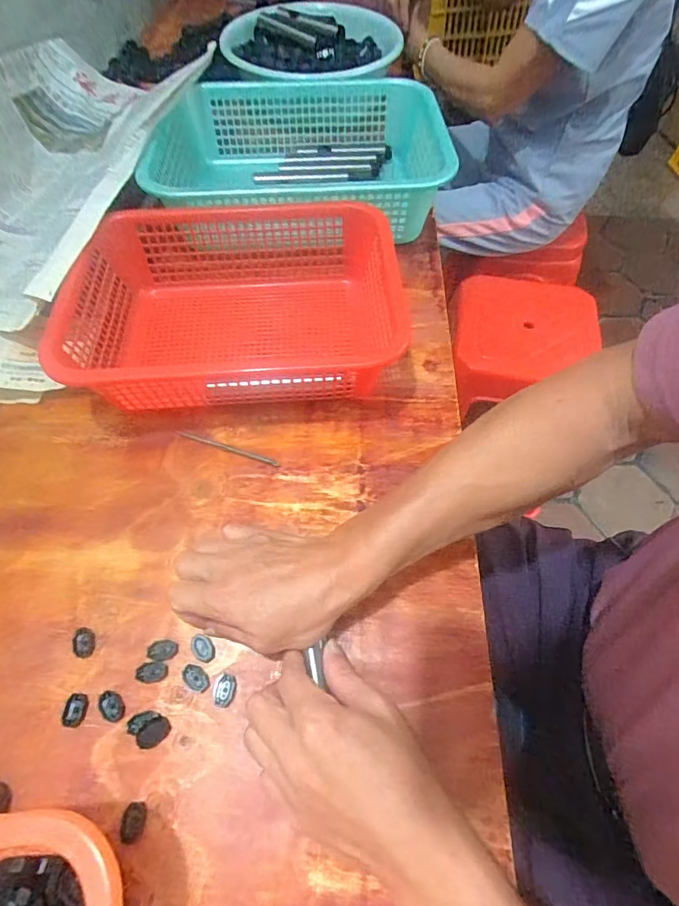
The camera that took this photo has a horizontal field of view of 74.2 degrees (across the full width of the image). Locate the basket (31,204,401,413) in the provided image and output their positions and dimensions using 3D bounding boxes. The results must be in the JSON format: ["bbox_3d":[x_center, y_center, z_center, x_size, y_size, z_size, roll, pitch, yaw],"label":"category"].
[{"bbox_3d":[-0.106,-0.162,0.498,0.335,0.095,0.241,-5,59,-3],"label":"basket"}]

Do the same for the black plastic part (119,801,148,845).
[{"bbox_3d":[-0.139,0.249,0.302,0.016,0.004,0.021,-3,59,-1],"label":"black plastic part"}]

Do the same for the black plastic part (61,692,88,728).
[{"bbox_3d":[-0.198,0.192,0.335,0.016,0.005,0.022,10,59,6],"label":"black plastic part"}]

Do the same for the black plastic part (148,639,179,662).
[{"bbox_3d":[-0.140,0.156,0.355,0.021,0.004,0.016,5,59,3],"label":"black plastic part"}]

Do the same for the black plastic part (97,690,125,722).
[{"bbox_3d":[-0.172,0.189,0.337,0.014,0.007,0.024,-33,64,-18],"label":"black plastic part"}]

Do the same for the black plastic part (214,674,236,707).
[{"bbox_3d":[-0.088,0.181,0.343,0.017,0.007,0.022,4,59,3],"label":"black plastic part"}]

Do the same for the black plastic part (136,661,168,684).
[{"bbox_3d":[-0.148,0.173,0.354,0.022,0.007,0.015,-7,59,-4],"label":"black plastic part"}]

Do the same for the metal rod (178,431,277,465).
[{"bbox_3d":[-0.114,-0.006,0.456,0.109,0.004,0.007,15,60,9],"label":"metal rod"}]

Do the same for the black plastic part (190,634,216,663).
[{"bbox_3d":[-0.107,0.153,0.353,0.015,0.004,0.023,-35,65,-19],"label":"black plastic part"}]

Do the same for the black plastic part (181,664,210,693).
[{"bbox_3d":[-0.111,0.175,0.347,0.023,0.004,0.015,32,64,18],"label":"black plastic part"}]

